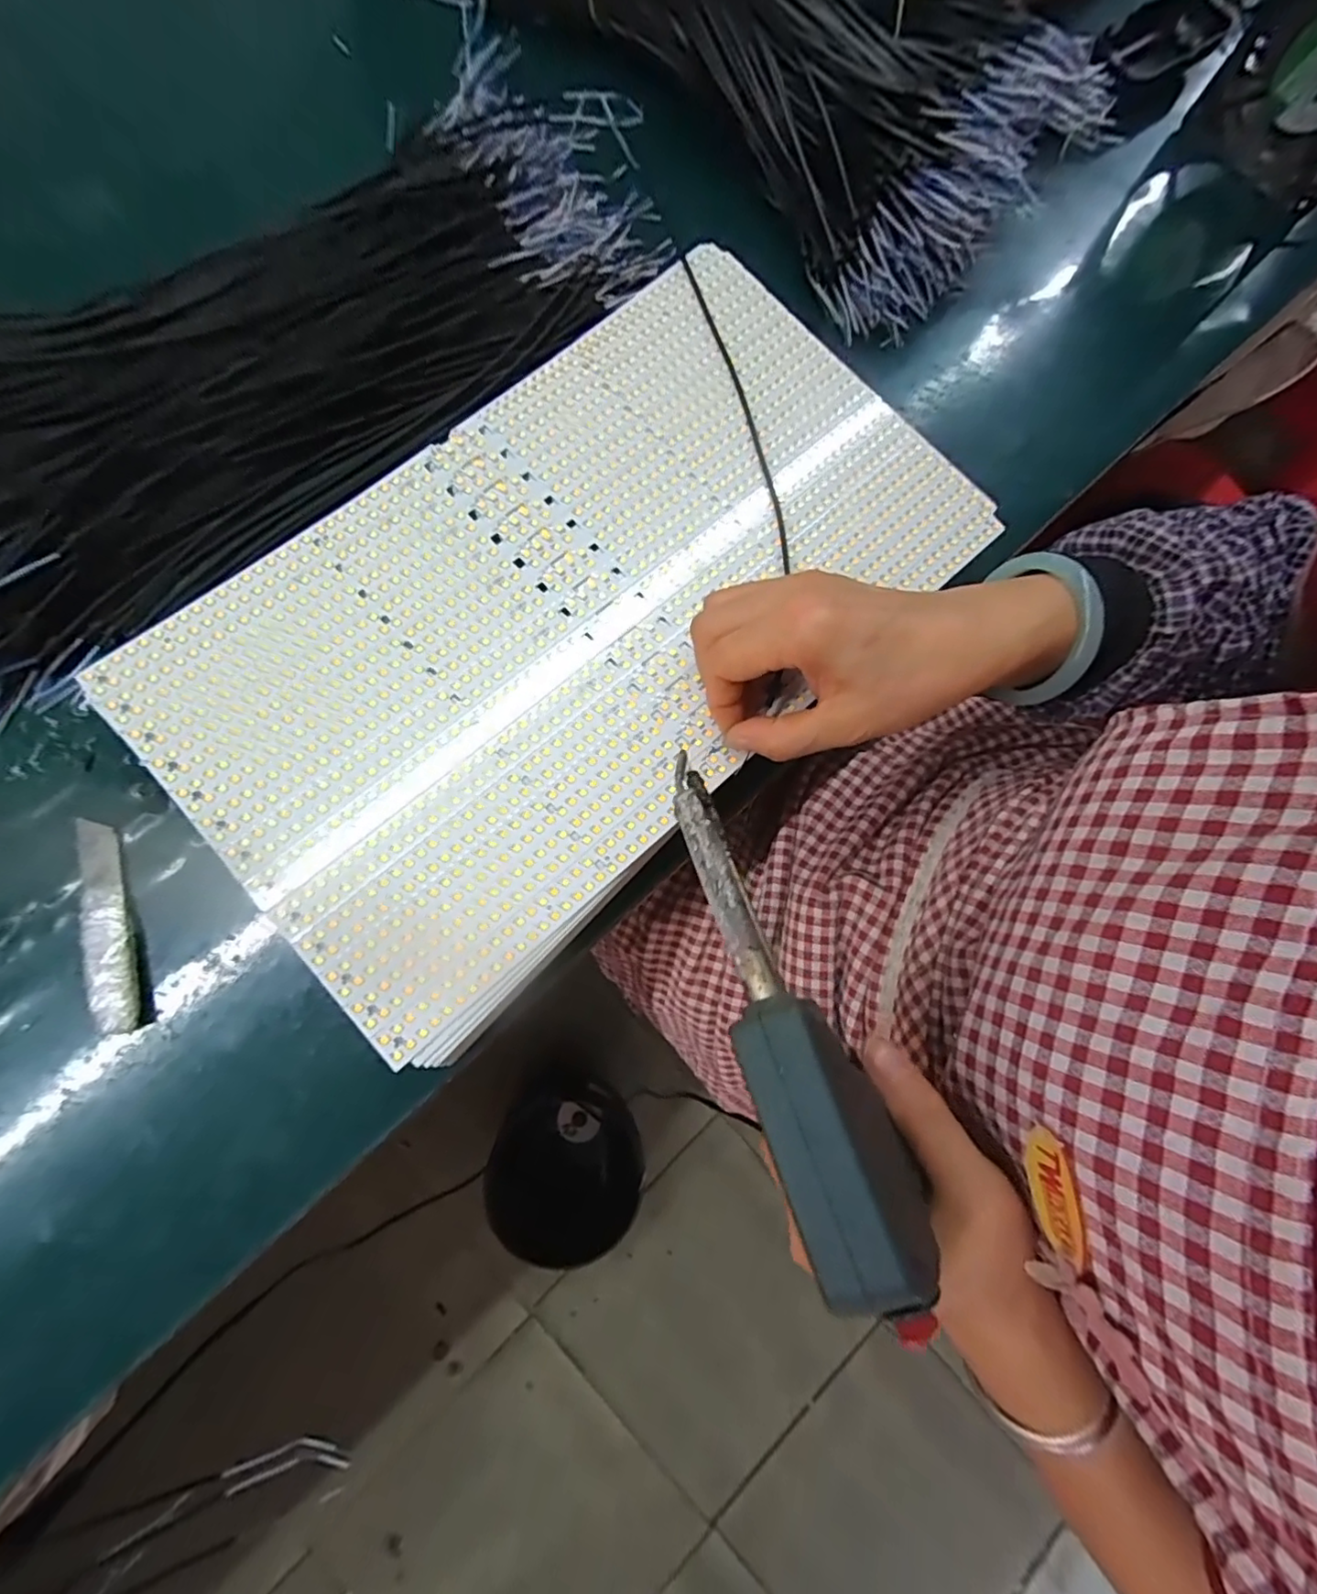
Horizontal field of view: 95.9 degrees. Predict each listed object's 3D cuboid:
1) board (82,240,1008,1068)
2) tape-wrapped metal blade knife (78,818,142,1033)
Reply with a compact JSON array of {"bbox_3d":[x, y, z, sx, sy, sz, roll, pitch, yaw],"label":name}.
[{"bbox_3d":[-0.038,-0.104,0.306,0.413,0.006,0.238,-43,86,-11],"label":"board"},{"bbox_3d":[-0.268,0.061,0.287,0.020,0.006,0.103,-17,82,-9],"label":"tape-wrapped metal blade knife"}]

